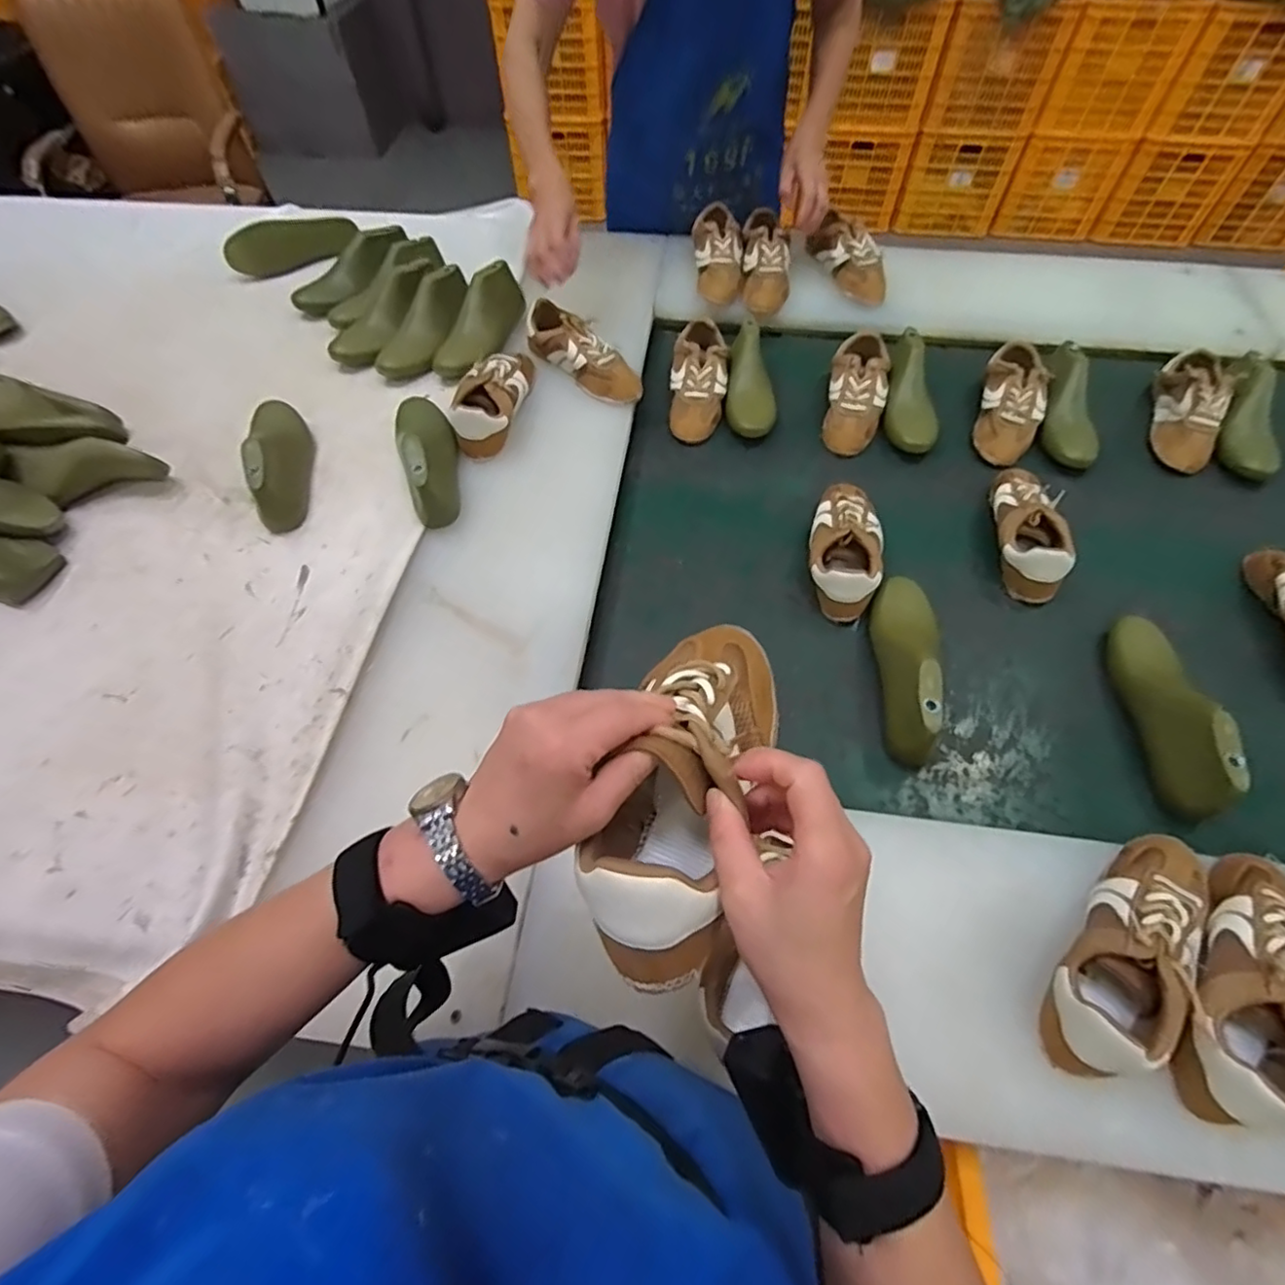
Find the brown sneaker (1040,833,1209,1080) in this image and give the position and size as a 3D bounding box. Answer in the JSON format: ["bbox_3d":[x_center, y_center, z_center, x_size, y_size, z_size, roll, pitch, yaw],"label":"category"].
[{"bbox_3d":[0.397,0.242,0.496,0.086,0.077,0.230,36,65,20],"label":"brown sneaker"}]

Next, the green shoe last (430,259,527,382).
[{"bbox_3d":[-0.254,-0.503,0.955,0.088,0.083,0.202,14,59,9],"label":"green shoe last"}]

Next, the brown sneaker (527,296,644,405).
[{"bbox_3d":[-0.093,-0.439,0.921,0.068,0.069,0.205,-39,66,-21],"label":"brown sneaker"}]

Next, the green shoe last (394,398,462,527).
[{"bbox_3d":[-0.284,-0.259,0.798,0.075,0.080,0.232,-17,60,-10],"label":"green shoe last"}]

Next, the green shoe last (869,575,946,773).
[{"bbox_3d":[0.291,0.012,0.679,0.066,0.073,0.235,14,59,9],"label":"green shoe last"}]

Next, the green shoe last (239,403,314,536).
[{"bbox_3d":[-0.480,-0.260,0.806,0.067,0.076,0.235,-16,60,-10],"label":"green shoe last"}]

